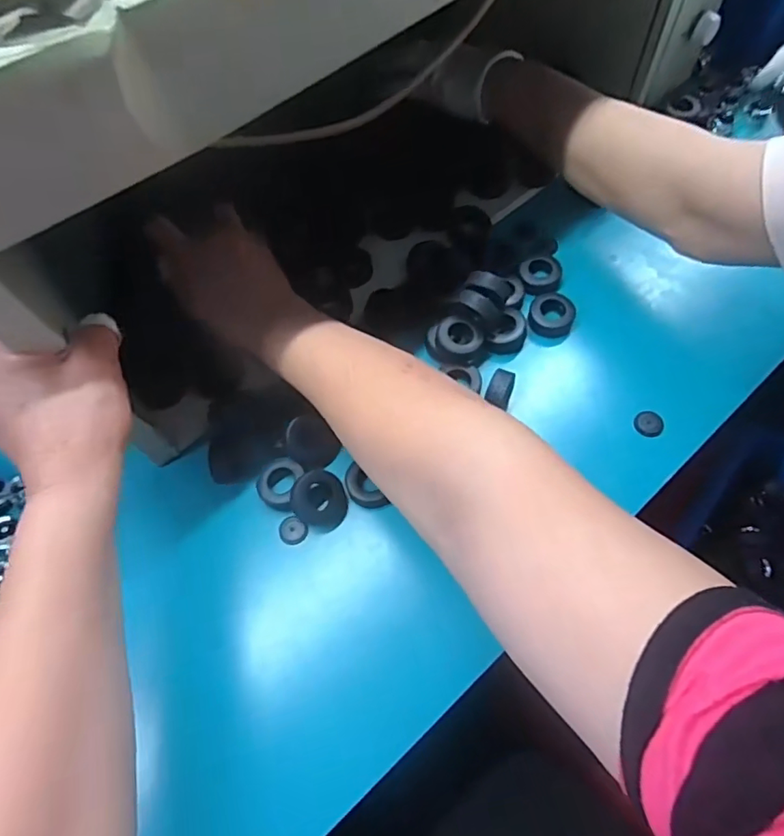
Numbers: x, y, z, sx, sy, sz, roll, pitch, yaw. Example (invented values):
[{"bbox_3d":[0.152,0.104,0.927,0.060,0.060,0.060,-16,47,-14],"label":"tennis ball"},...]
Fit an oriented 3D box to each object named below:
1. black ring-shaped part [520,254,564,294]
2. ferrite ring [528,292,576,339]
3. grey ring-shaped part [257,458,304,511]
[{"bbox_3d":[0.132,-0.125,0.467,0.041,0.019,0.032,-39,70,-16],"label":"black ring-shaped part"},{"bbox_3d":[0.134,-0.088,0.448,0.037,0.014,0.038,2,64,2],"label":"ferrite ring"},{"bbox_3d":[-0.082,0.048,0.388,0.034,0.008,0.039,-2,63,25],"label":"grey ring-shaped part"}]

